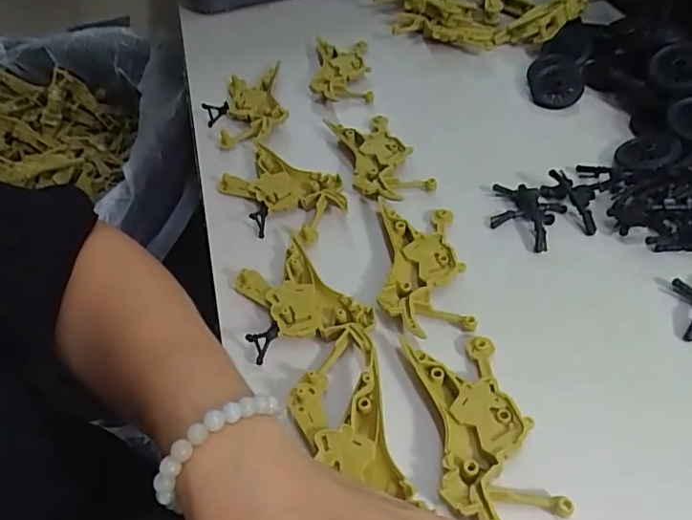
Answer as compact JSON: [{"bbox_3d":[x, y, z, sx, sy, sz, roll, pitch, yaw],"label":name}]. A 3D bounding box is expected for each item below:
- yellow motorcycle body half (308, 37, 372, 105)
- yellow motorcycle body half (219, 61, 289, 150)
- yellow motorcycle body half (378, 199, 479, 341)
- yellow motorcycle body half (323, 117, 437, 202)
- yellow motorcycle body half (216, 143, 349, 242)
[{"bbox_3d":[-0.003,-0.162,0.471,0.050,0.021,0.090,-2,49,6],"label":"yellow motorcycle body half"},{"bbox_3d":[-0.074,-0.124,0.449,0.053,0.023,0.095,-6,49,2],"label":"yellow motorcycle body half"},{"bbox_3d":[0.044,-0.001,0.325,0.047,0.012,0.105,-5,49,4],"label":"yellow motorcycle body half"},{"bbox_3d":[0.021,-0.075,0.392,0.047,0.018,0.100,-19,49,-9],"label":"yellow motorcycle body half"},{"bbox_3d":[-0.041,-0.048,0.379,0.094,0.017,0.048,32,60,30],"label":"yellow motorcycle body half"}]

